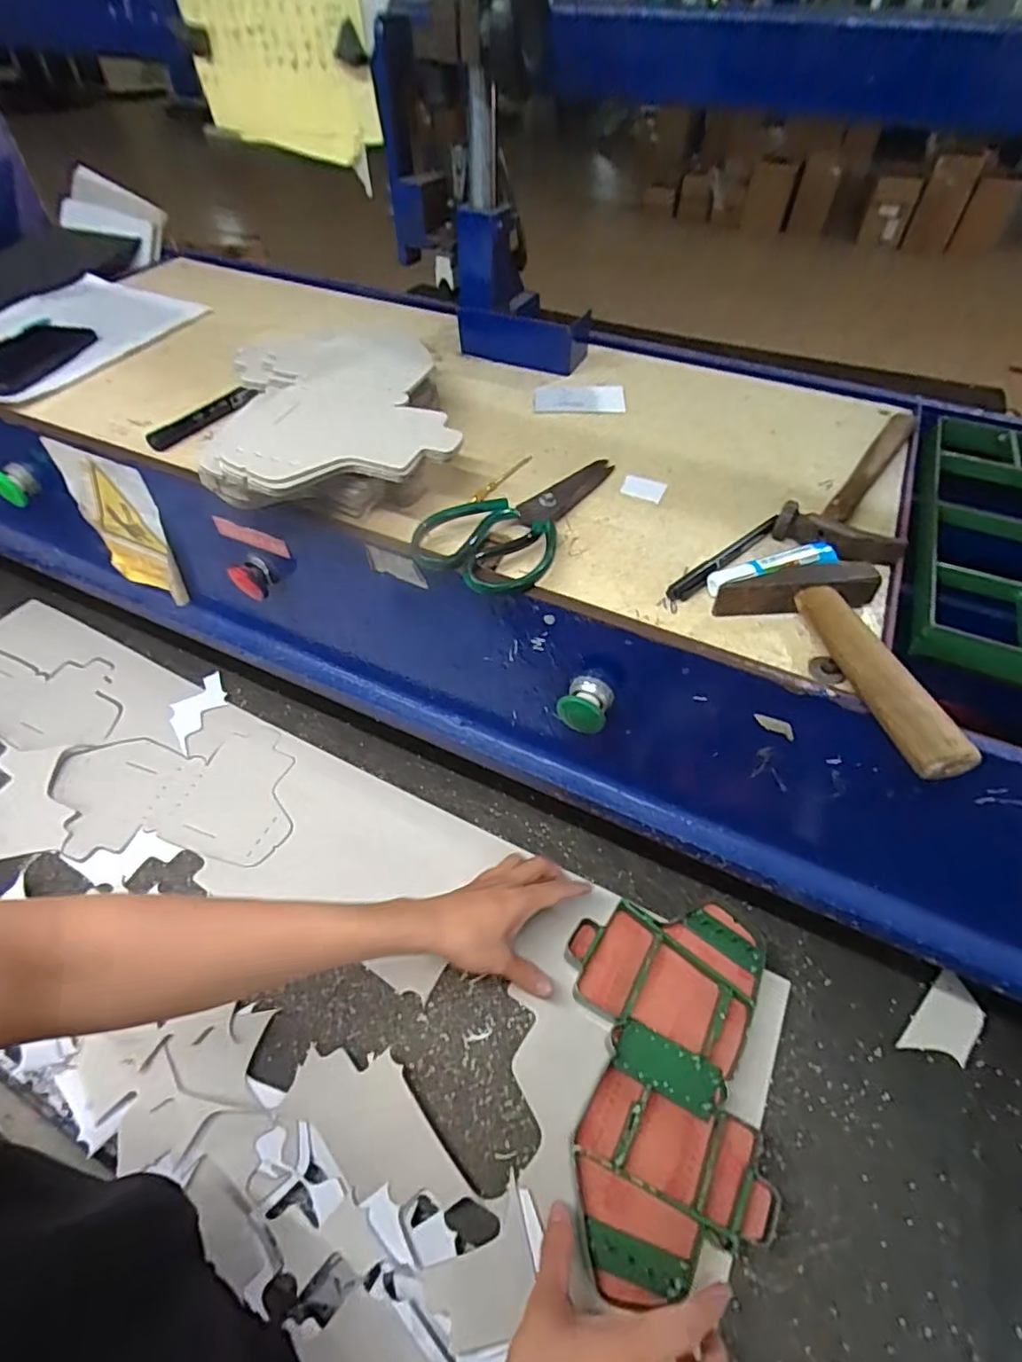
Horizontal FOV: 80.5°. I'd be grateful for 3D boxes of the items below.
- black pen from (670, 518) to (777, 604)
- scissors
[{"bbox_3d":[0.163,-0.094,0.461,0.123,0.011,0.015,-34,56,-25],"label":"black pen"},{"bbox_3d":[0.002,-0.142,0.494,0.106,0.023,0.203,16,51,15],"label":"scissors"}]

